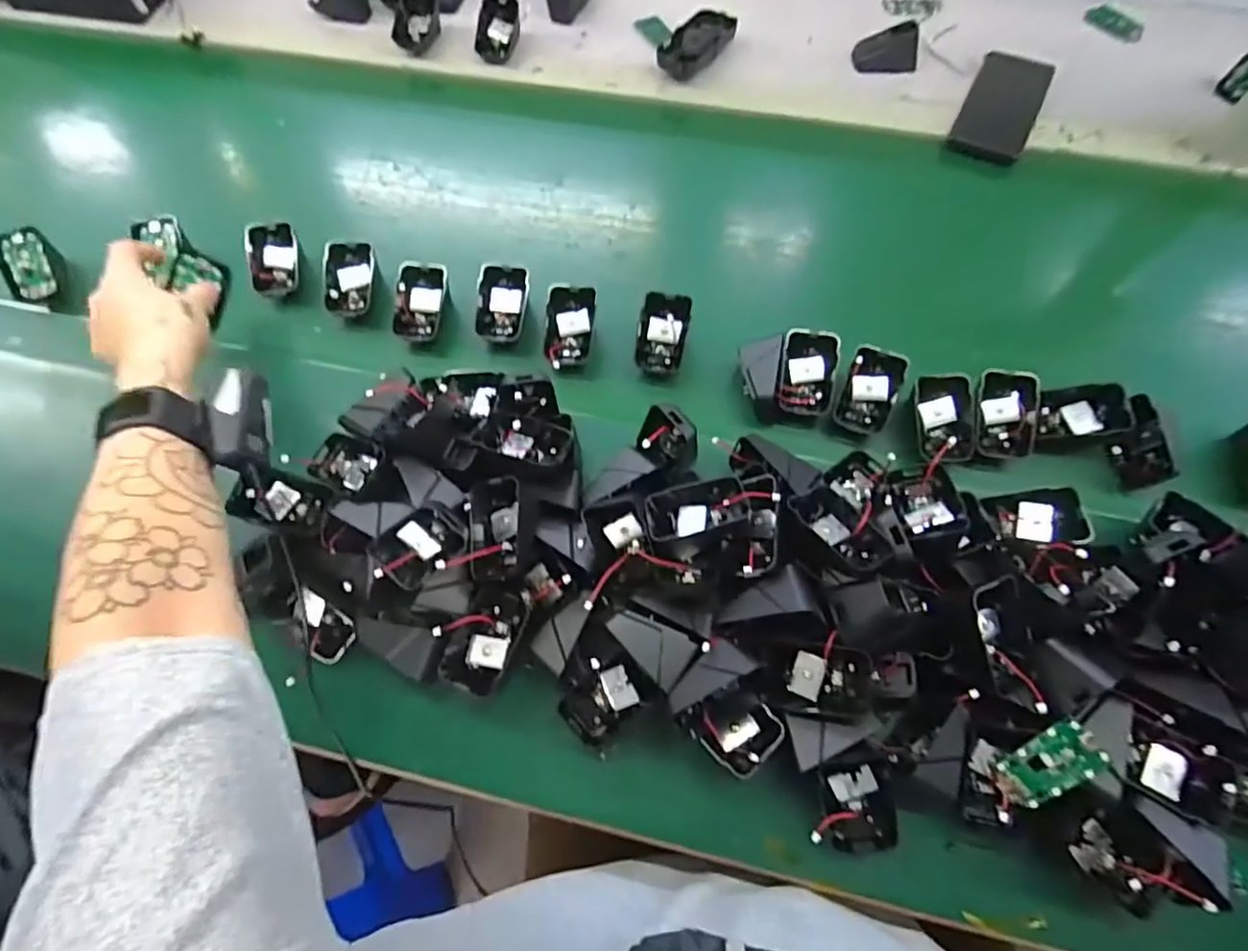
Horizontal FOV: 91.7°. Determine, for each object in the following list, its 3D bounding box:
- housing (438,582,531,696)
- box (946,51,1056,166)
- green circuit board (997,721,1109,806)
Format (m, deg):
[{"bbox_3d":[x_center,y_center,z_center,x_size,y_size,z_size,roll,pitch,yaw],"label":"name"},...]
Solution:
[{"bbox_3d":[-0.097,0.112,0.427,0.045,0.026,0.074,19,68,8],"label":"housing"},{"bbox_3d":[0.401,-0.392,0.641,0.073,0.015,0.156,27,69,11],"label":"box"},{"bbox_3d":[0.264,0.179,0.375,0.058,0.007,0.029,-43,70,17],"label":"green circuit board"}]

